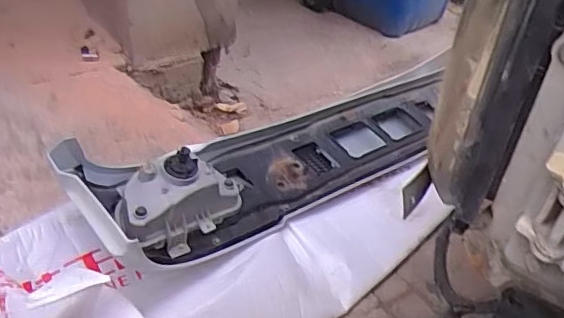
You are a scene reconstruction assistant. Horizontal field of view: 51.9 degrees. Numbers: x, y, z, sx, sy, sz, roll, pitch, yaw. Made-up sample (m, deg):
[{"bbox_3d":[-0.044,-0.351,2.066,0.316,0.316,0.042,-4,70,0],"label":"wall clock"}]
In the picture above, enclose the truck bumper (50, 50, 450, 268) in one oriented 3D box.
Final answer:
[{"bbox_3d":[0.078,-0.063,1.489,1.283,0.240,0.275,-27,48,-37],"label":"truck bumper"}]

